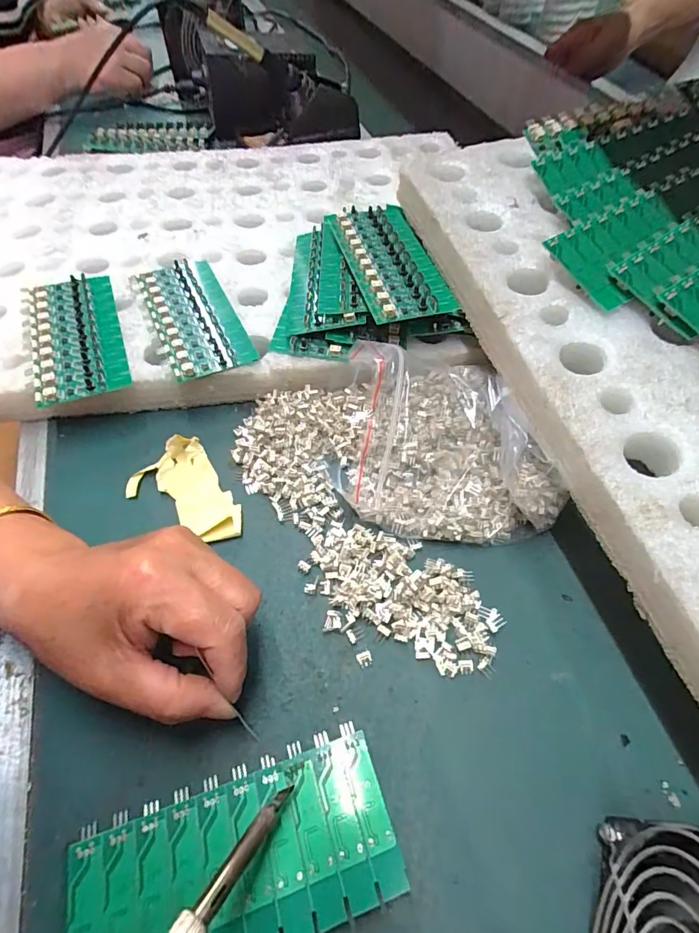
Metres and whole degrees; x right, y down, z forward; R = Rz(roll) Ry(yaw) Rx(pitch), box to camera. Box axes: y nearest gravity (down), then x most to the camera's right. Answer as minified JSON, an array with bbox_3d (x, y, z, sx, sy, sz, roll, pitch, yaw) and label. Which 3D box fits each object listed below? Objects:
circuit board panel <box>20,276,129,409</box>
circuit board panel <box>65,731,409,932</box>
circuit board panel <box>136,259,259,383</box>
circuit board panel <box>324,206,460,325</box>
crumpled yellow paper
[{"bbox_3d":[-0.211,-0.104,0.351,0.063,0.007,0.136,-20,58,-13],"label":"circuit board panel"},{"bbox_3d":[-0.050,0.177,0.203,0.137,0.013,0.064,-15,57,-10],"label":"circuit board panel"},{"bbox_3d":[-0.125,-0.122,0.365,0.060,0.009,0.134,-22,59,-15],"label":"circuit board panel"},{"bbox_3d":[0.030,-0.167,0.361,0.066,0.013,0.152,-13,57,-9],"label":"circuit board panel"},{"bbox_3d":[-0.111,0.019,0.303,0.054,0.023,0.080,-32,62,-20],"label":"crumpled yellow paper"}]

